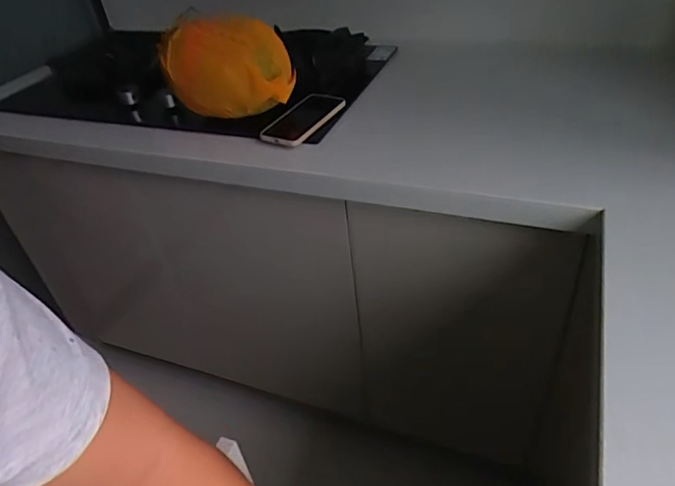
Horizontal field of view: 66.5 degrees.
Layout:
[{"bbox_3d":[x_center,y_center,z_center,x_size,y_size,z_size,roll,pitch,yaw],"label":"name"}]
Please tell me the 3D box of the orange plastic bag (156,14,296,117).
[{"bbox_3d":[-0.172,-0.290,0.842,0.210,0.139,0.093,4,41,14],"label":"orange plastic bag"}]

